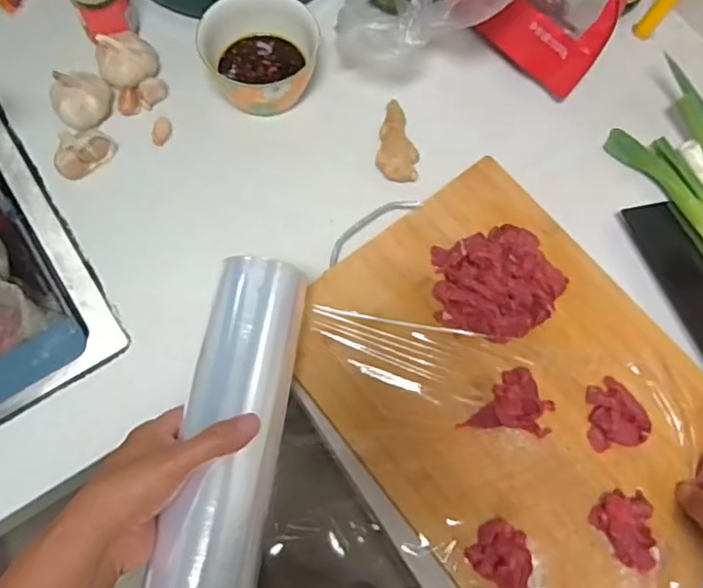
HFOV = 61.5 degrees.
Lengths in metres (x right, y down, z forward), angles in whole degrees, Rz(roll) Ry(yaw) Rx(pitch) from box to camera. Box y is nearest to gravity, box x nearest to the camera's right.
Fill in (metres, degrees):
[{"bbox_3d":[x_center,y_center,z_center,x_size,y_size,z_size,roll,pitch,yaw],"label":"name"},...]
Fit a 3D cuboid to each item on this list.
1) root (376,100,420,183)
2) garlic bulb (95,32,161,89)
[{"bbox_3d":[0.048,-0.154,0.571,0.040,0.023,0.091,7,72,1],"label":"root"},{"bbox_3d":[-0.217,-0.226,0.575,0.056,0.040,0.046,-25,74,-12],"label":"garlic bulb"}]

